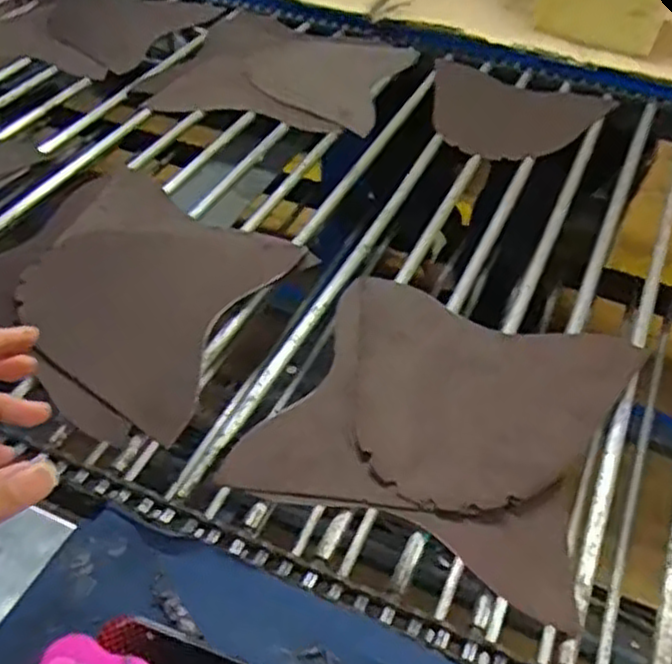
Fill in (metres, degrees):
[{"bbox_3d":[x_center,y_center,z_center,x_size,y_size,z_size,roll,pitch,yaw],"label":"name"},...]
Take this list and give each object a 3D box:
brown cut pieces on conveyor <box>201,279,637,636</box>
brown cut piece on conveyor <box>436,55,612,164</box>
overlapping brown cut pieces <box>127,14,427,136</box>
[{"bbox_3d":[0.089,0.065,0.614,0.258,0.016,0.263,19,49,16],"label":"brown cut pieces on conveyor"},{"bbox_3d":[0.225,-0.278,0.965,0.227,0.012,0.217,16,46,10],"label":"brown cut piece on conveyor"},{"bbox_3d":[-0.083,-0.361,1.022,0.319,0.042,0.288,16,48,13],"label":"overlapping brown cut pieces"}]

